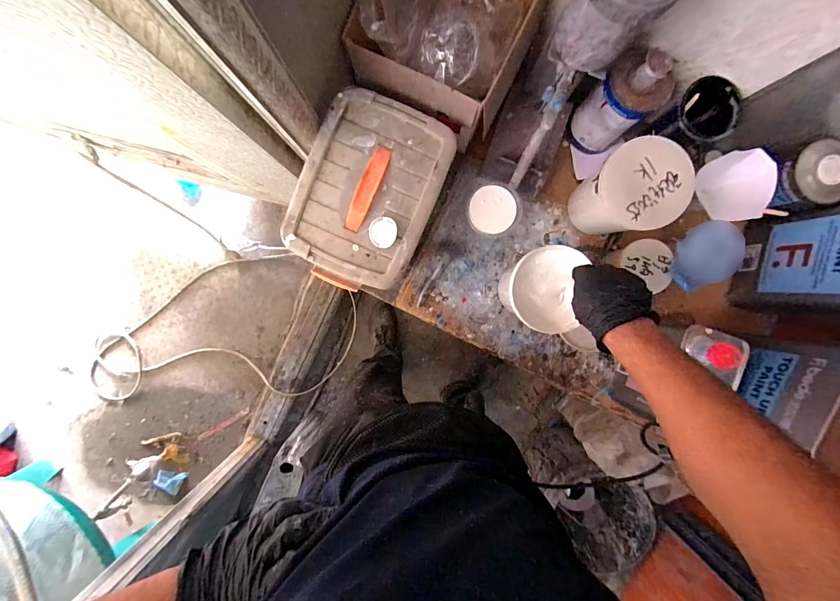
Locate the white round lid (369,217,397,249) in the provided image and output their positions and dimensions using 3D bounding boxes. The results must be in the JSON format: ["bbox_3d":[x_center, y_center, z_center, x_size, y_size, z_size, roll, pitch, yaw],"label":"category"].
[{"bbox_3d":[-0.055,-0.102,0.537,0.042,0.023,0.046,0,93,0],"label":"white round lid"}]

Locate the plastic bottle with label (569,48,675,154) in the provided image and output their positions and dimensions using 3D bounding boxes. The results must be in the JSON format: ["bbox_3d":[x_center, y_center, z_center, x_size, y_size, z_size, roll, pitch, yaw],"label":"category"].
[{"bbox_3d":[0.346,-0.342,0.614,0.098,0.181,0.091,0,93,0],"label":"plastic bottle with label"}]

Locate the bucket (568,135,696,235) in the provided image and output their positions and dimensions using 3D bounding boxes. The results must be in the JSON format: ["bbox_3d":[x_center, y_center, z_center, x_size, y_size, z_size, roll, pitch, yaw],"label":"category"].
[{"bbox_3d":[0.350,-0.183,0.609,0.140,0.139,0.138,0,93,0],"label":"bucket"}]

